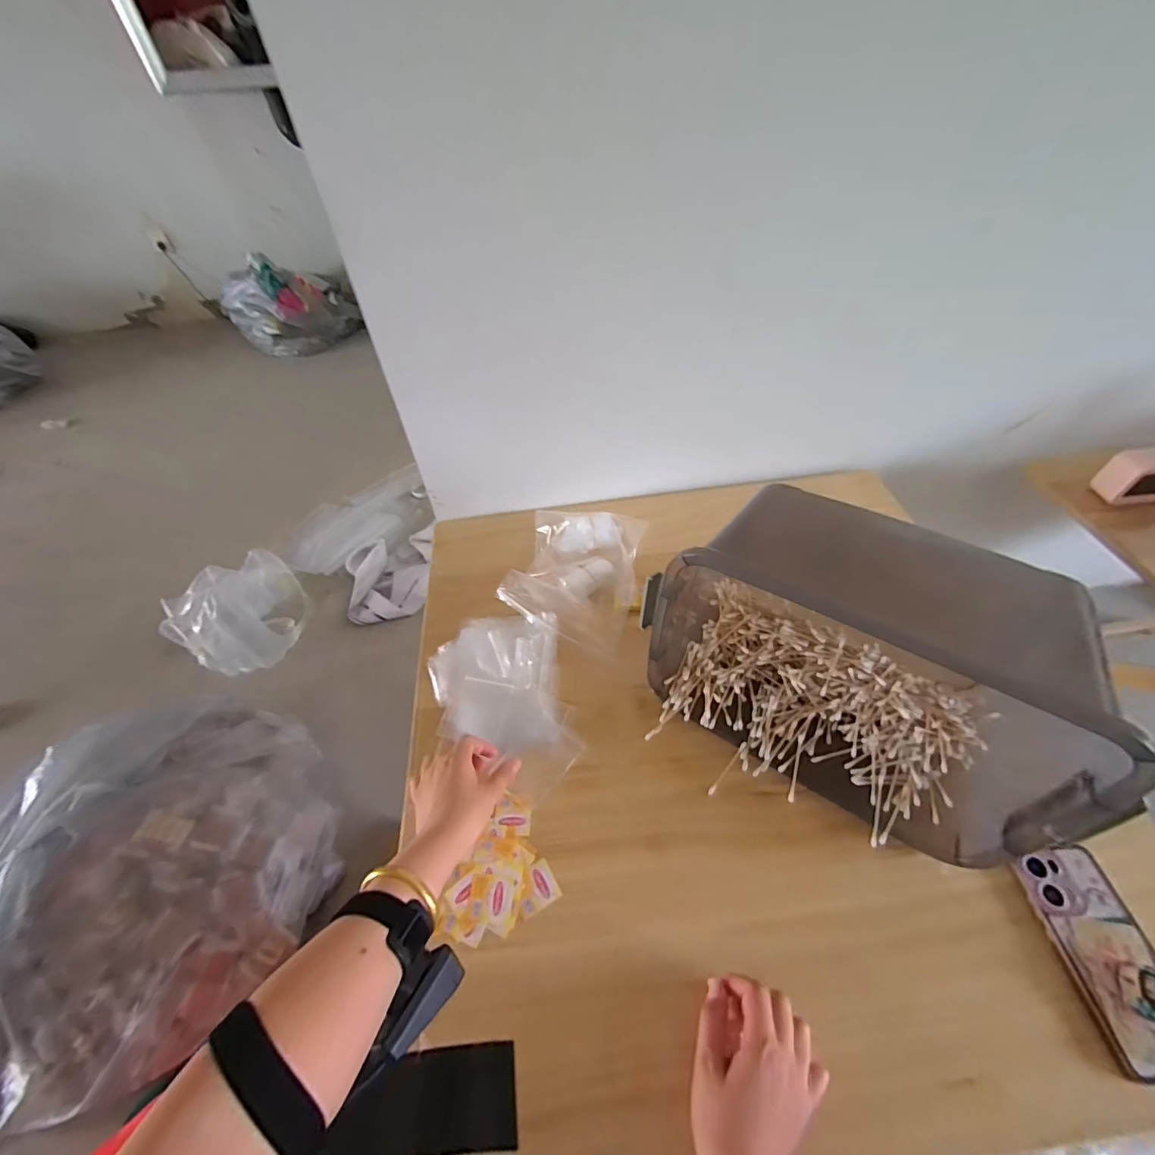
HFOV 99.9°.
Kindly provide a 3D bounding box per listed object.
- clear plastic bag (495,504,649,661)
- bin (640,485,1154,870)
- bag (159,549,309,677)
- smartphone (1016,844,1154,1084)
[{"bbox_3d":[0.000,-0.027,0.723,0.173,0.034,0.258,9,50,12],"label":"clear plastic bag"},{"bbox_3d":[0.273,0.088,0.499,0.400,0.252,0.211,21,54,21],"label":"bin"},{"bbox_3d":[-0.884,0.088,1.273,0.268,0.183,0.313,28,57,25],"label":"bag"},{"bbox_3d":[0.468,0.328,0.426,0.078,0.016,0.159,-5,48,5],"label":"smartphone"}]

